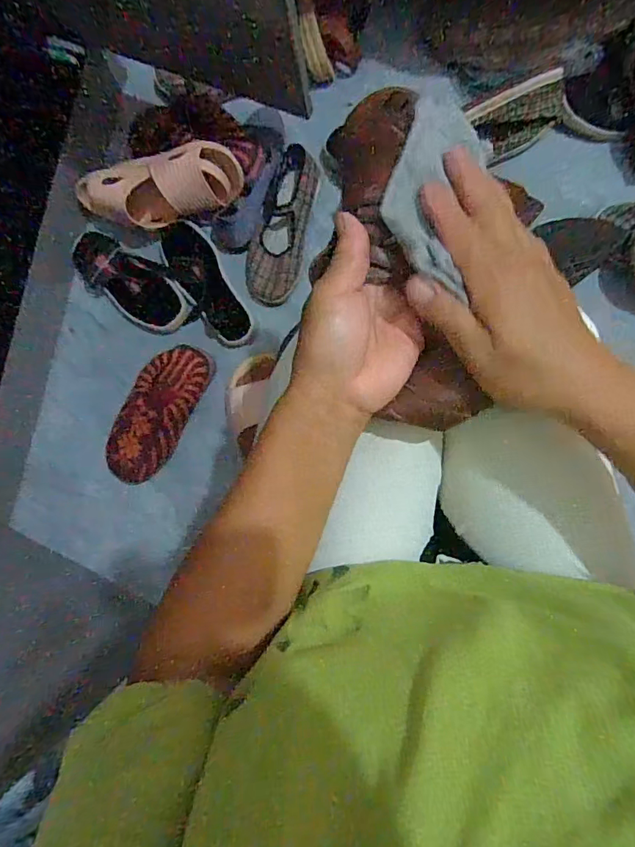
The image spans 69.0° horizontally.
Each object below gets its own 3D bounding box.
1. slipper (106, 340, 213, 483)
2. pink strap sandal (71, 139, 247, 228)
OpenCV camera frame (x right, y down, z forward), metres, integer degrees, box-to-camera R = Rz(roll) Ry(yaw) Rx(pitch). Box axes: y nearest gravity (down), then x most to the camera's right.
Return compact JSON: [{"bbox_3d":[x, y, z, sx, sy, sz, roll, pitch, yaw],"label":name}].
[{"bbox_3d":[-0.261,-0.013,0.753,0.098,0.061,0.246,33,91,7],"label":"slipper"},{"bbox_3d":[-0.255,-0.367,0.731,0.285,0.087,0.090,1,87,22],"label":"pink strap sandal"}]

